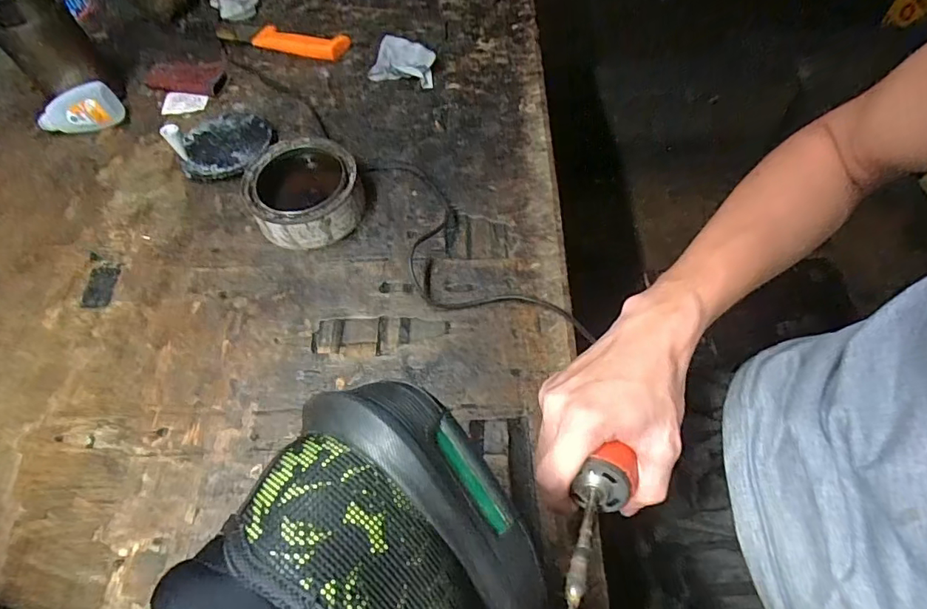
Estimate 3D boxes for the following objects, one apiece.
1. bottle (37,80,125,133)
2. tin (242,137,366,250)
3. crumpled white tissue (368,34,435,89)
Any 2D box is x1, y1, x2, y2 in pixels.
[{"bbox_3d":[-0.419,-0.210,0.548,0.083,0.050,0.024,-15,61,-6],"label":"bottle"},{"bbox_3d":[-0.150,-0.106,0.479,0.102,0.046,0.099,-1,60,2],"label":"tin"},{"bbox_3d":[-0.069,-0.282,0.583,0.076,0.031,0.043,14,62,10],"label":"crumpled white tissue"}]

